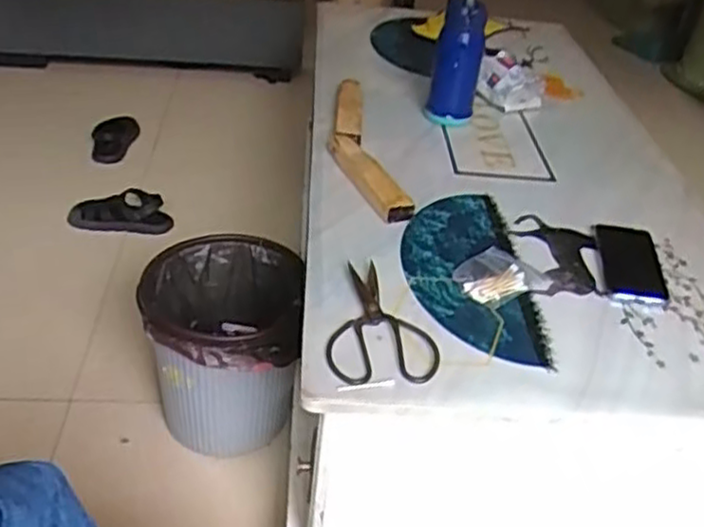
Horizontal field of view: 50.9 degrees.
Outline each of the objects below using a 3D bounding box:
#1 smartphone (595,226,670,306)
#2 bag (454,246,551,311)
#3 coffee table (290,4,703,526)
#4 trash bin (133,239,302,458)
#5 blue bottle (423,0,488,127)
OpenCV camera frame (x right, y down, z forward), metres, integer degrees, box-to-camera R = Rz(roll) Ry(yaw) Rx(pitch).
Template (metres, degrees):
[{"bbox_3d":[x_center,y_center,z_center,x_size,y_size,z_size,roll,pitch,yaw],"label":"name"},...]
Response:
[{"bbox_3d":[0.365,0.000,0.966,0.080,0.006,0.177,11,36,5],"label":"smartphone"},{"bbox_3d":[0.178,0.017,0.909,0.107,0.012,0.091,-24,46,-36],"label":"bag"},{"bbox_3d":[0.222,-0.059,1.239,0.585,0.371,1.044,4,36,-4],"label":"coffee table"},{"bbox_3d":[-0.196,0.133,1.117,0.229,0.241,0.251,1,36,-9],"label":"trash bin"},{"bbox_3d":[0.175,-0.332,1.219,0.077,0.202,0.072,13,36,7],"label":"blue bottle"}]

